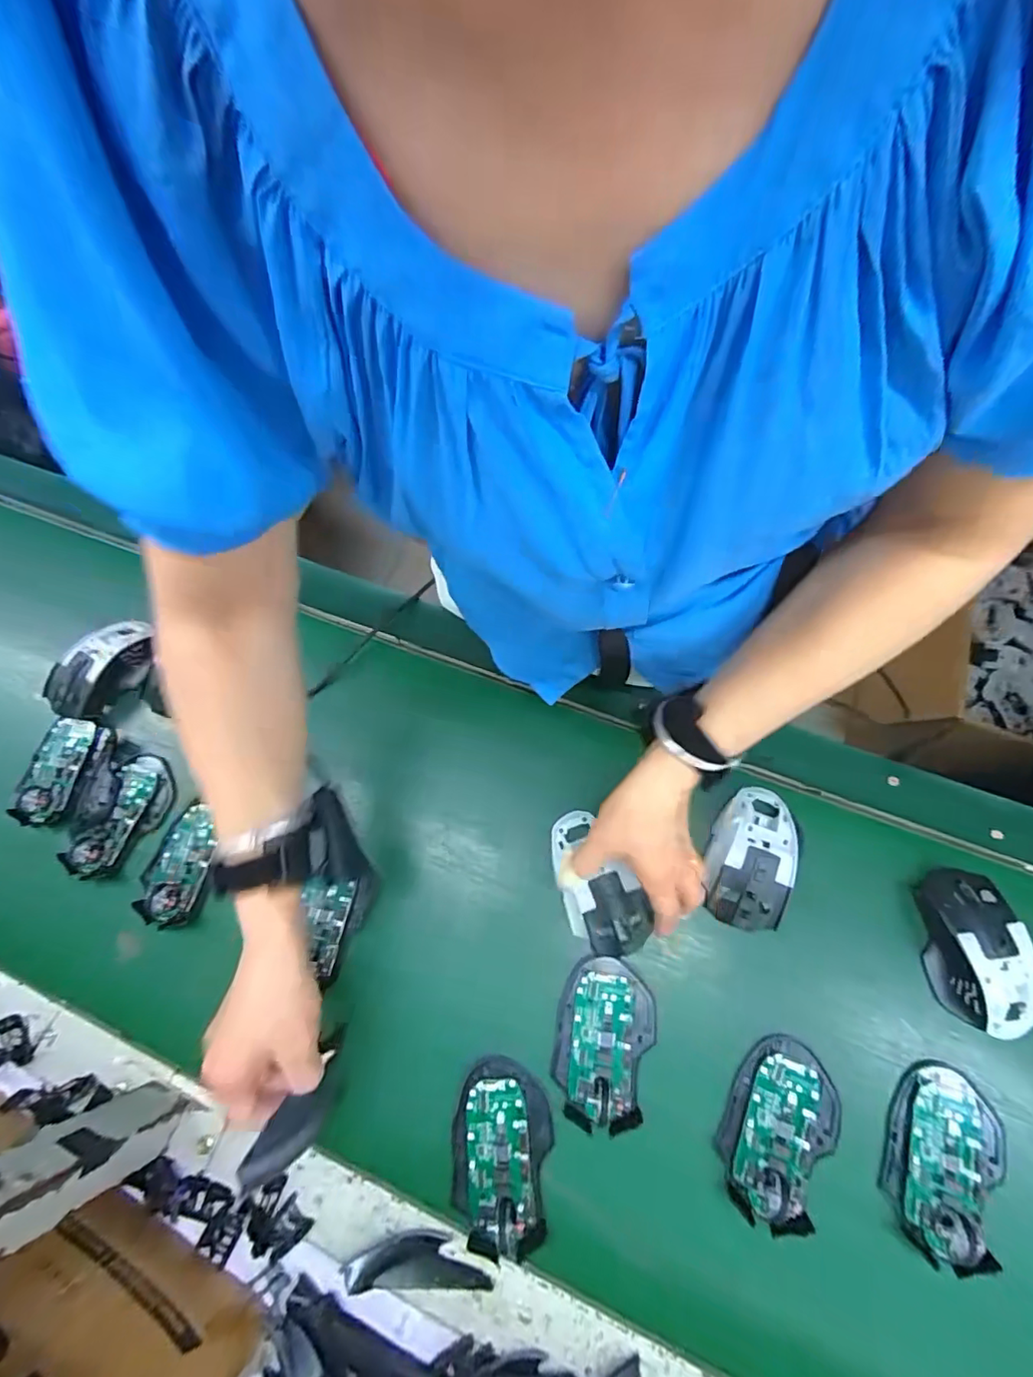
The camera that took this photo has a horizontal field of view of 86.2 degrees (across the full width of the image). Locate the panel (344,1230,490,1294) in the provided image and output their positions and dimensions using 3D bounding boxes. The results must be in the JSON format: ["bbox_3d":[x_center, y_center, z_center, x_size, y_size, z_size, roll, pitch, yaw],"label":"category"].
[{"bbox_3d":[-0.068,0.404,0.387,0.097,0.018,0.030,-2,71,2],"label":"panel"}]

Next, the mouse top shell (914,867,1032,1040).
[{"bbox_3d":[0.353,0.199,0.422,0.062,0.032,0.113,1,72,3],"label":"mouse top shell"}]

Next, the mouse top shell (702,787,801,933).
[{"bbox_3d":[0.194,0.136,0.456,0.062,0.027,0.113,17,73,8],"label":"mouse top shell"}]

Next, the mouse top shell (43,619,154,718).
[{"bbox_3d":[-0.420,-0.023,0.558,0.054,0.039,0.111,30,76,12],"label":"mouse top shell"}]

